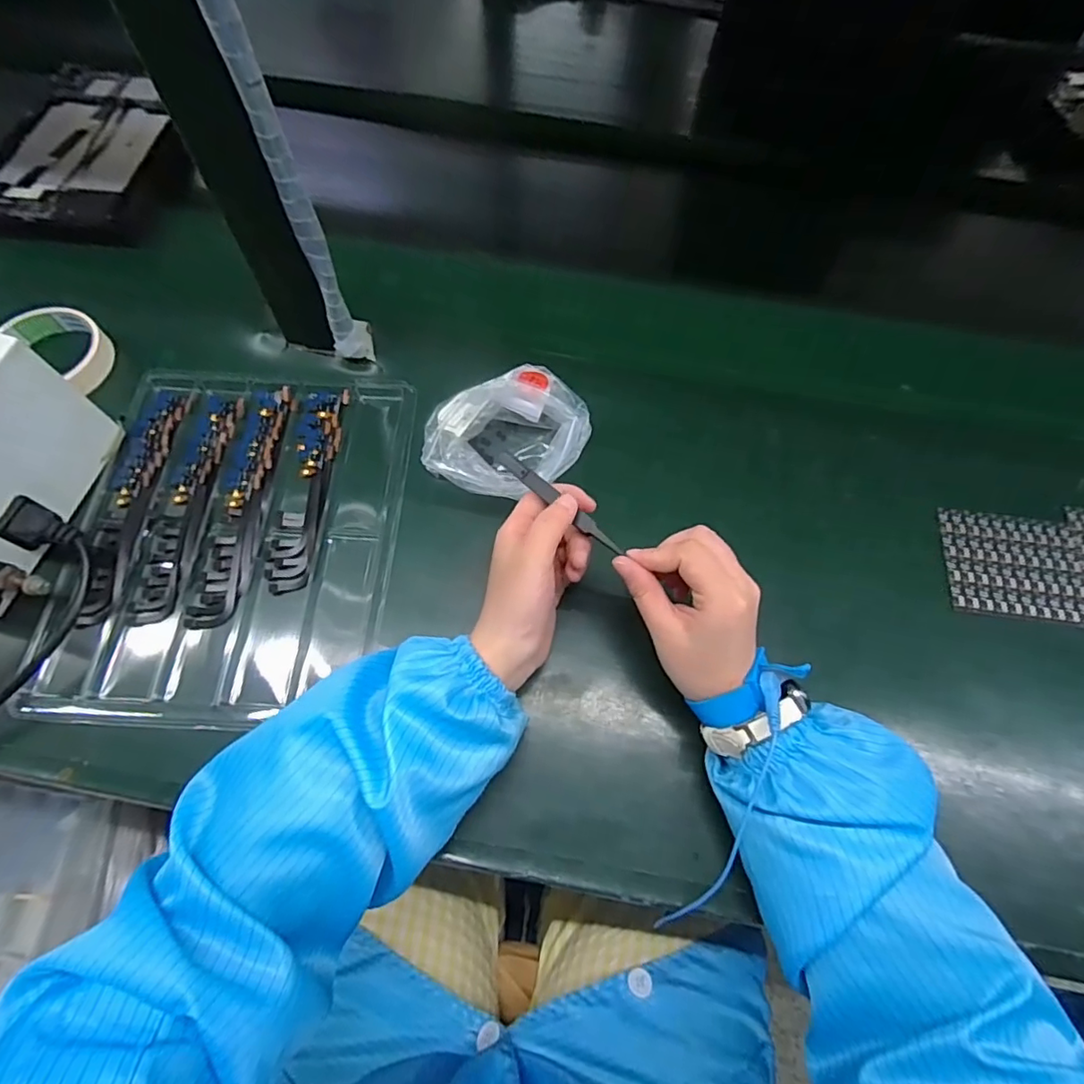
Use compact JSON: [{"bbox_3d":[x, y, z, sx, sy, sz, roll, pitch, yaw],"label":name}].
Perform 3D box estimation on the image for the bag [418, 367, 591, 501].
[{"bbox_3d":[-0.027,-0.078,0.421,0.123,0.050,0.094,-25,70,-12],"label":"bag"}]

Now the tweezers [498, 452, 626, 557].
[{"bbox_3d":[0.010,-0.025,0.337,0.095,0.010,0.010,41,72,21],"label":"tweezers"}]

